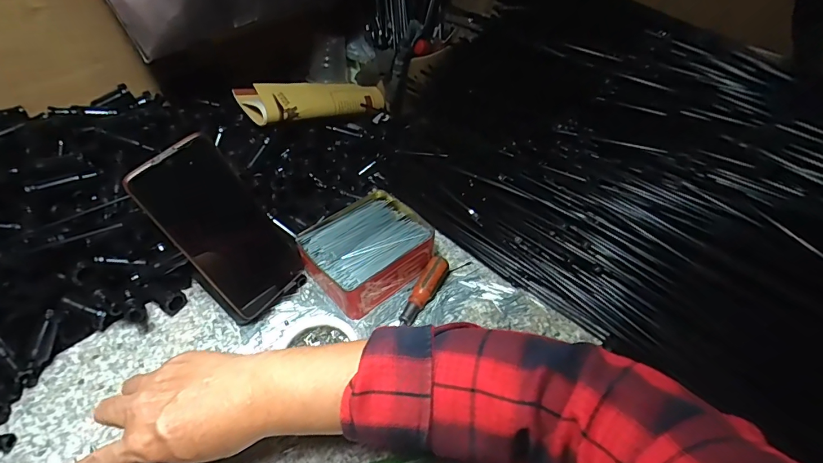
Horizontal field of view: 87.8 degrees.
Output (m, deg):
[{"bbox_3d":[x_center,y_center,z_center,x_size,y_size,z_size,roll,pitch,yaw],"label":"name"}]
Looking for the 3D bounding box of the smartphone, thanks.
[{"bbox_3d":[-0.170,-0.001,0.395,0.004,0.169,0.082,11,49,41],"label":"smartphone"}]

